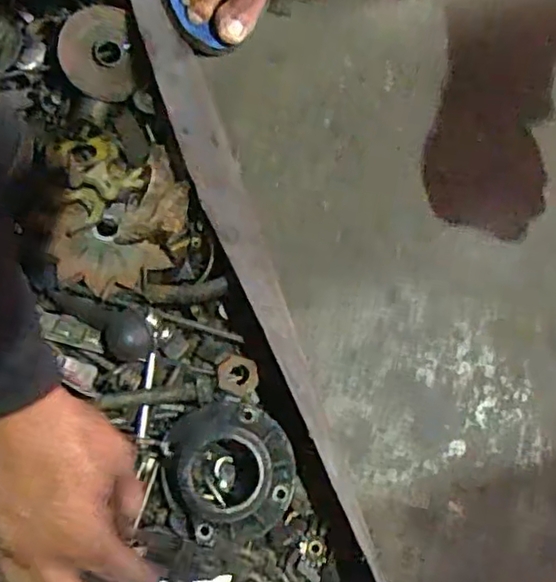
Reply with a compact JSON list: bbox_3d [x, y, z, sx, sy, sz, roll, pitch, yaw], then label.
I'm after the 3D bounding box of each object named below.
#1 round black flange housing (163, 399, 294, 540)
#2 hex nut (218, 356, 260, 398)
[{"bbox_3d":[-0.031,0.120,0.433,0.093,0.036,0.089,5,76,2],"label":"round black flange housing"},{"bbox_3d":[-0.029,0.060,0.464,0.029,0.012,0.027,14,76,4],"label":"hex nut"}]

